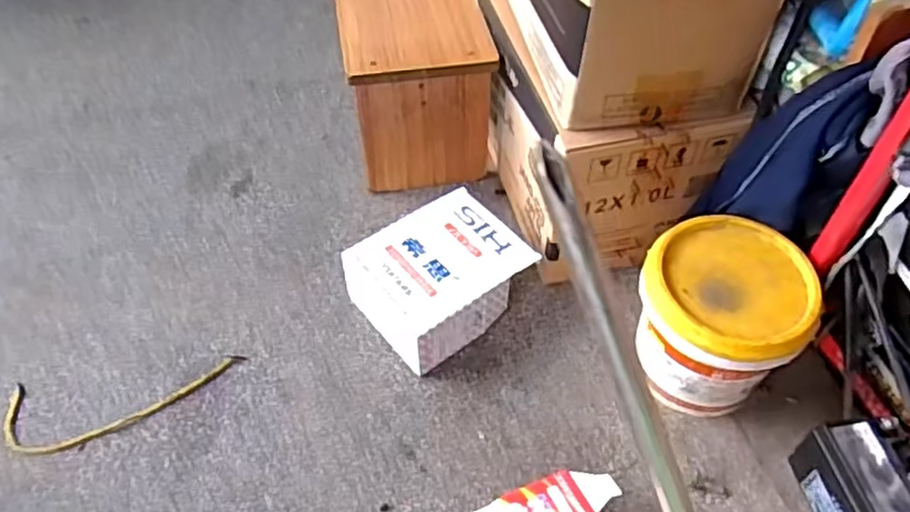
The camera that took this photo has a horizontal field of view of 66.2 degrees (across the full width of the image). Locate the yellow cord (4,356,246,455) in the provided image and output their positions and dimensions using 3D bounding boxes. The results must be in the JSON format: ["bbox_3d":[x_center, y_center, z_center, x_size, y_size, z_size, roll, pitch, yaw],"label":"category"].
[{"bbox_3d":[-0.383,0.172,0.813,0.263,0.009,0.096,-8,52,-8],"label":"yellow cord"}]

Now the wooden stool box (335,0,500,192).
[{"bbox_3d":[-0.067,-0.277,1.053,0.195,0.220,0.284,-7,52,-8],"label":"wooden stool box"}]

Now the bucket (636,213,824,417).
[{"bbox_3d":[0.287,0.078,0.790,0.164,0.185,0.165,1,50,-1],"label":"bucket"}]

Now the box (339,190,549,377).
[{"bbox_3d":[-0.019,0.026,0.882,0.191,0.096,0.164,-32,59,-25],"label":"box"}]

